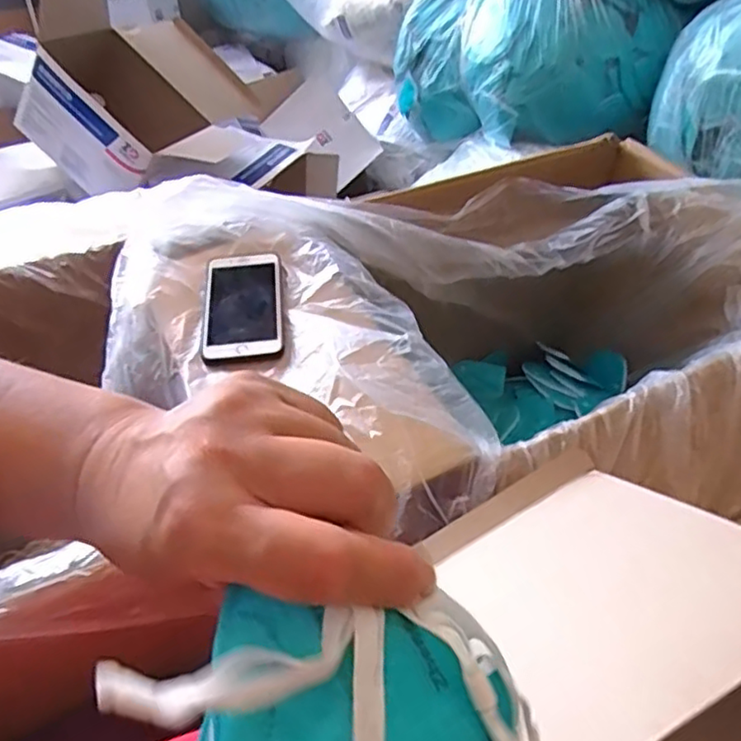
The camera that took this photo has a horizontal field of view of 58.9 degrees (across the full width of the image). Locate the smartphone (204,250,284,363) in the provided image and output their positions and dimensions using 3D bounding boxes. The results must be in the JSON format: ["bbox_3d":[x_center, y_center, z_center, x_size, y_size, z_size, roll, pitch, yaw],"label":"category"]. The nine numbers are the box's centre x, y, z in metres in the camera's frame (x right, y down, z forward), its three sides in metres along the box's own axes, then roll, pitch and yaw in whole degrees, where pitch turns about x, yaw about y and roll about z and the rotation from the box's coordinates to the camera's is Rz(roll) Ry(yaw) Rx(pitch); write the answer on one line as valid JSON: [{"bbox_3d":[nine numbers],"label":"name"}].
[{"bbox_3d":[-0.133,-0.071,0.689,0.080,0.015,0.158,-4,46,-6],"label":"smartphone"}]

